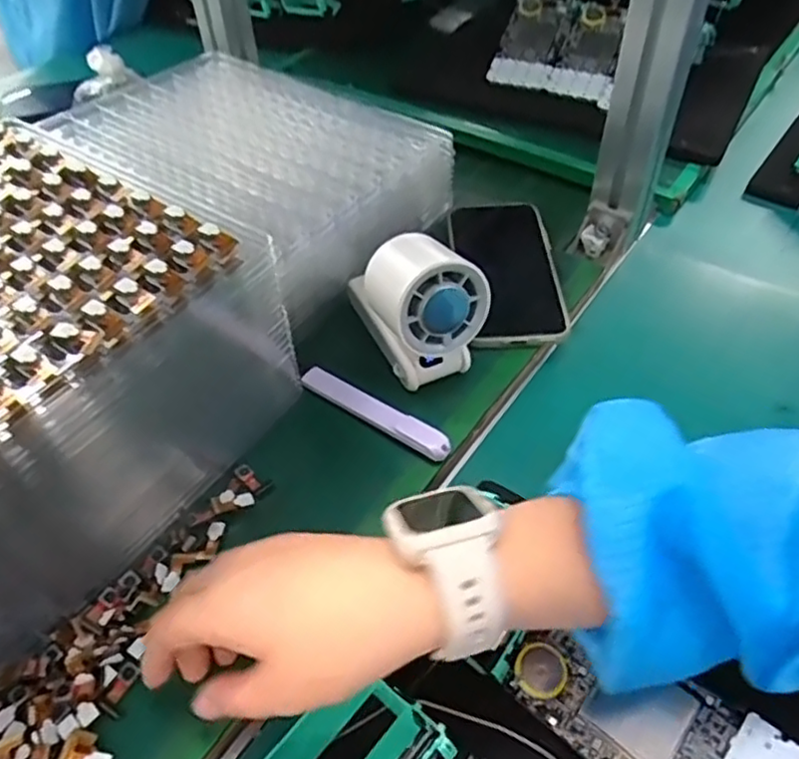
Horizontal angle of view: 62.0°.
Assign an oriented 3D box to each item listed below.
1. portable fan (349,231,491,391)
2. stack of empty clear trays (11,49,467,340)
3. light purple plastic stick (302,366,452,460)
[{"bbox_3d":[0.005,-0.045,0.419,0.061,0.087,0.084,-29,55,-25],"label":"portable fan"},{"bbox_3d":[-0.122,-0.178,0.558,0.306,0.070,0.213,30,53,26],"label":"stack of empty clear trays"},{"bbox_3d":[-0.016,0.020,0.421,0.112,0.014,0.018,28,52,25],"label":"light purple plastic stick"}]

